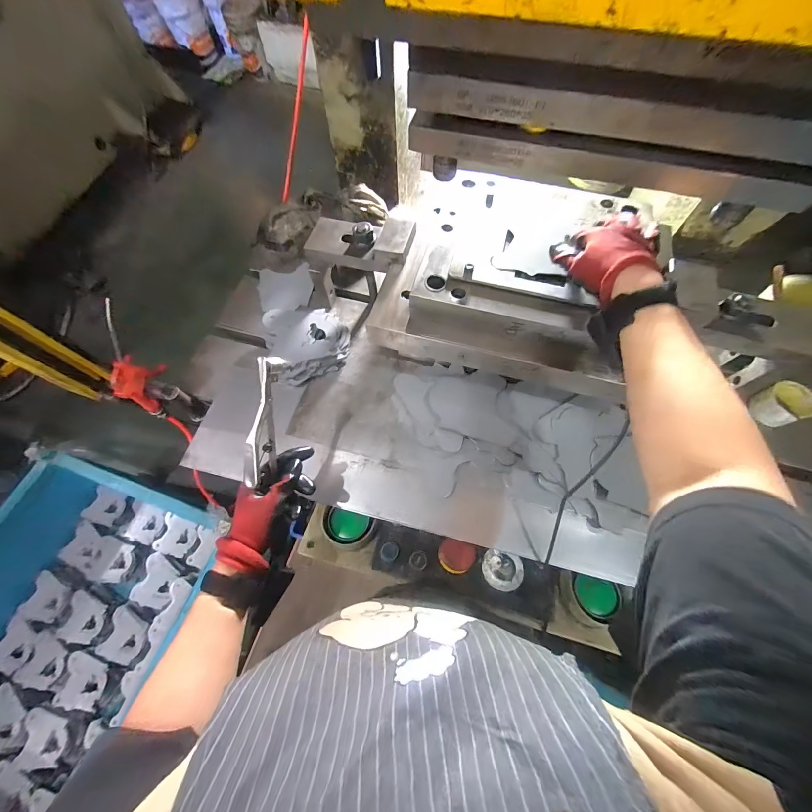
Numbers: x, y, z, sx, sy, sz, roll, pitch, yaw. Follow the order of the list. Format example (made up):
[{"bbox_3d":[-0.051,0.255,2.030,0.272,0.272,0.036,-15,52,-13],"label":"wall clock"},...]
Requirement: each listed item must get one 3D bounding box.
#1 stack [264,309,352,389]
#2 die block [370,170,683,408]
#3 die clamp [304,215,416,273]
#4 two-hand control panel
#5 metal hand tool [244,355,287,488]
[{"bbox_3d":[-0.192,-0.128,0.652,0.152,0.041,0.157,-25,67,-10],"label":"stack"},{"bbox_3d":[0.160,-0.211,0.539,0.365,0.091,0.342,17,66,9],"label":"die block"},{"bbox_3d":[-0.078,-0.282,0.592,0.183,0.054,0.106,16,66,8],"label":"die clamp"},{"bbox_3d":[0.067,0.261,0.559,0.487,0.066,0.099,14,66,7],"label":"two-hand control panel"},{"bbox_3d":[-0.174,0.017,0.427,0.023,0.039,0.154,8,91,5],"label":"metal hand tool"}]

